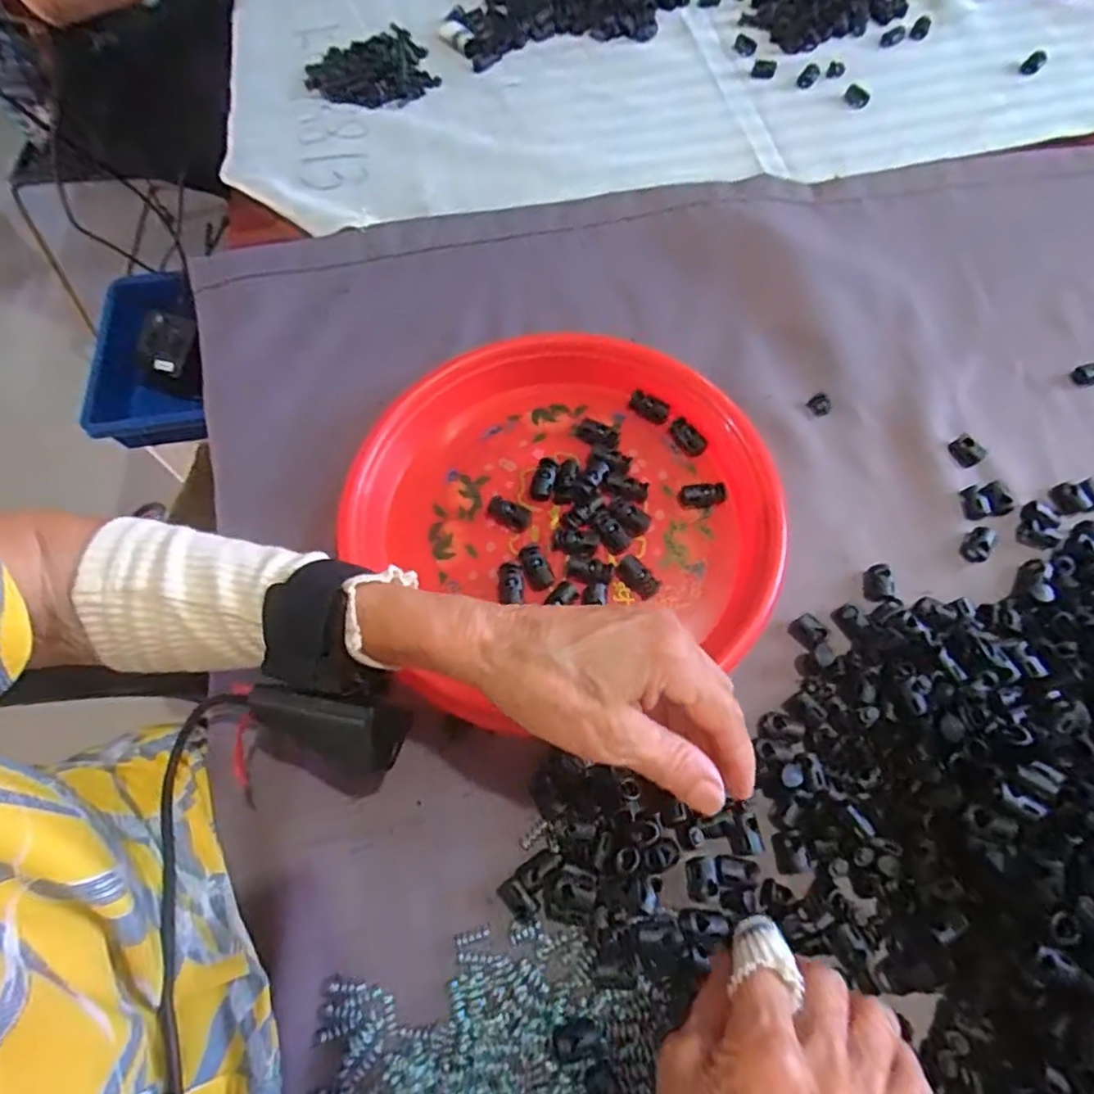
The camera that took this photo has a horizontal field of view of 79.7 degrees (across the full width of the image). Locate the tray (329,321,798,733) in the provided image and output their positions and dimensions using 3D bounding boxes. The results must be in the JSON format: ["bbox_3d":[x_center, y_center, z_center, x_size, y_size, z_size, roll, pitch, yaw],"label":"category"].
[{"bbox_3d":[0.013,-0.027,0.399,0.254,0.033,0.231,-1,66,2],"label":"tray"}]

